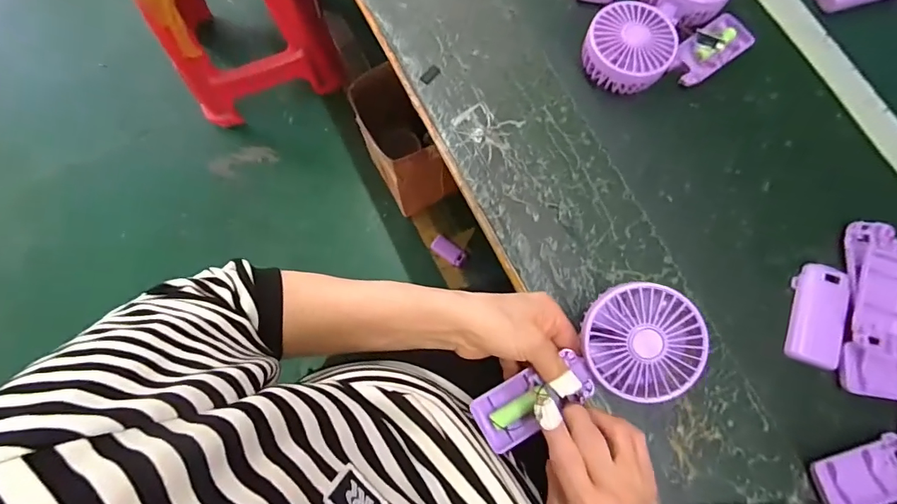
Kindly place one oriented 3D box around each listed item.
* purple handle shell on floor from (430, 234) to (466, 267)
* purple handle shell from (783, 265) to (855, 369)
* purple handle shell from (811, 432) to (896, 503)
[{"bbox_3d":[0.000,-0.003,1.197,0.097,0.014,0.045,37,78,8],"label":"purple handle shell on floor"},{"bbox_3d":[0.348,0.058,0.420,0.043,0.013,0.096,18,76,4],"label":"purple handle shell"},{"bbox_3d":[0.364,0.192,0.387,0.095,0.012,0.047,-15,76,-4],"label":"purple handle shell"}]

